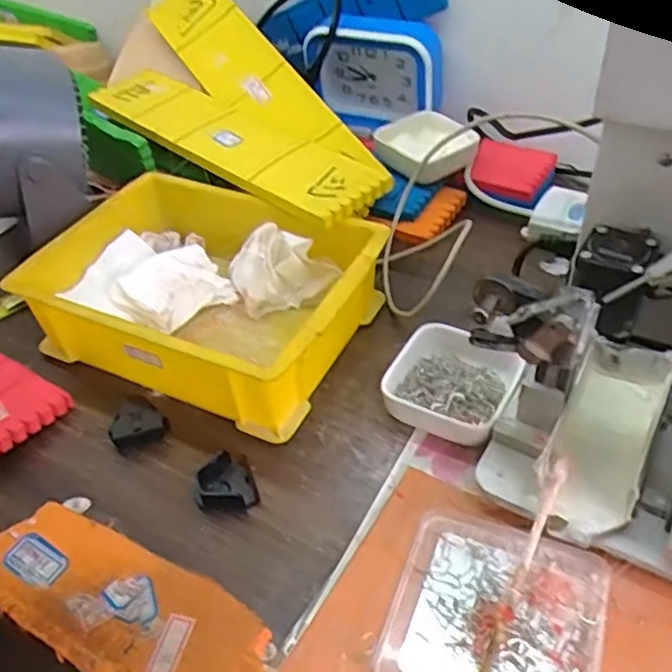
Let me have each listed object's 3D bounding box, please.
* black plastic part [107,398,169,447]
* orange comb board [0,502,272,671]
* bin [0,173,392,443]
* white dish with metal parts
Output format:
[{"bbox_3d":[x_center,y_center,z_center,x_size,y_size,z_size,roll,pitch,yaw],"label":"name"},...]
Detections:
[{"bbox_3d":[-0.139,0.060,0.472,0.037,0.019,0.029,-16,45,-10],"label":"black plastic part"},{"bbox_3d":[-0.125,0.150,0.378,0.186,0.012,0.068,19,50,24],"label":"orange comb board"},{"bbox_3d":[-0.100,-0.036,0.536,0.252,0.078,0.184,16,48,21],"label":"bin"},{"bbox_3d":[0.085,0.028,0.473,0.081,0.028,0.091,20,50,24],"label":"white dish with metal parts"}]

